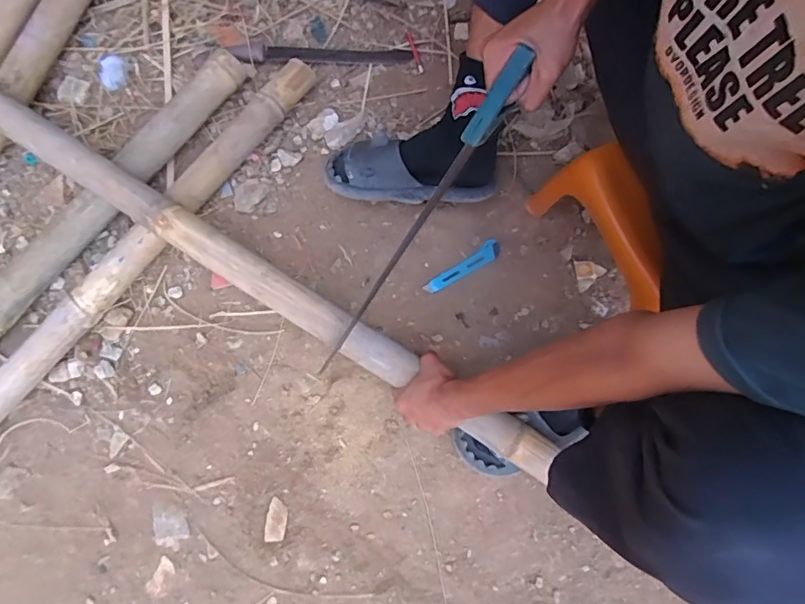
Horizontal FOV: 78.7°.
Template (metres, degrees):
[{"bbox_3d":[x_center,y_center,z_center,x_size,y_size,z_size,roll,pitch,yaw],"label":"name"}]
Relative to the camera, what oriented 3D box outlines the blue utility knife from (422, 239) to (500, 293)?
[{"bbox_3d":[0.110,-0.060,0.870,0.154,0.016,0.034,-36,80,-8],"label":"blue utility knife"}]

